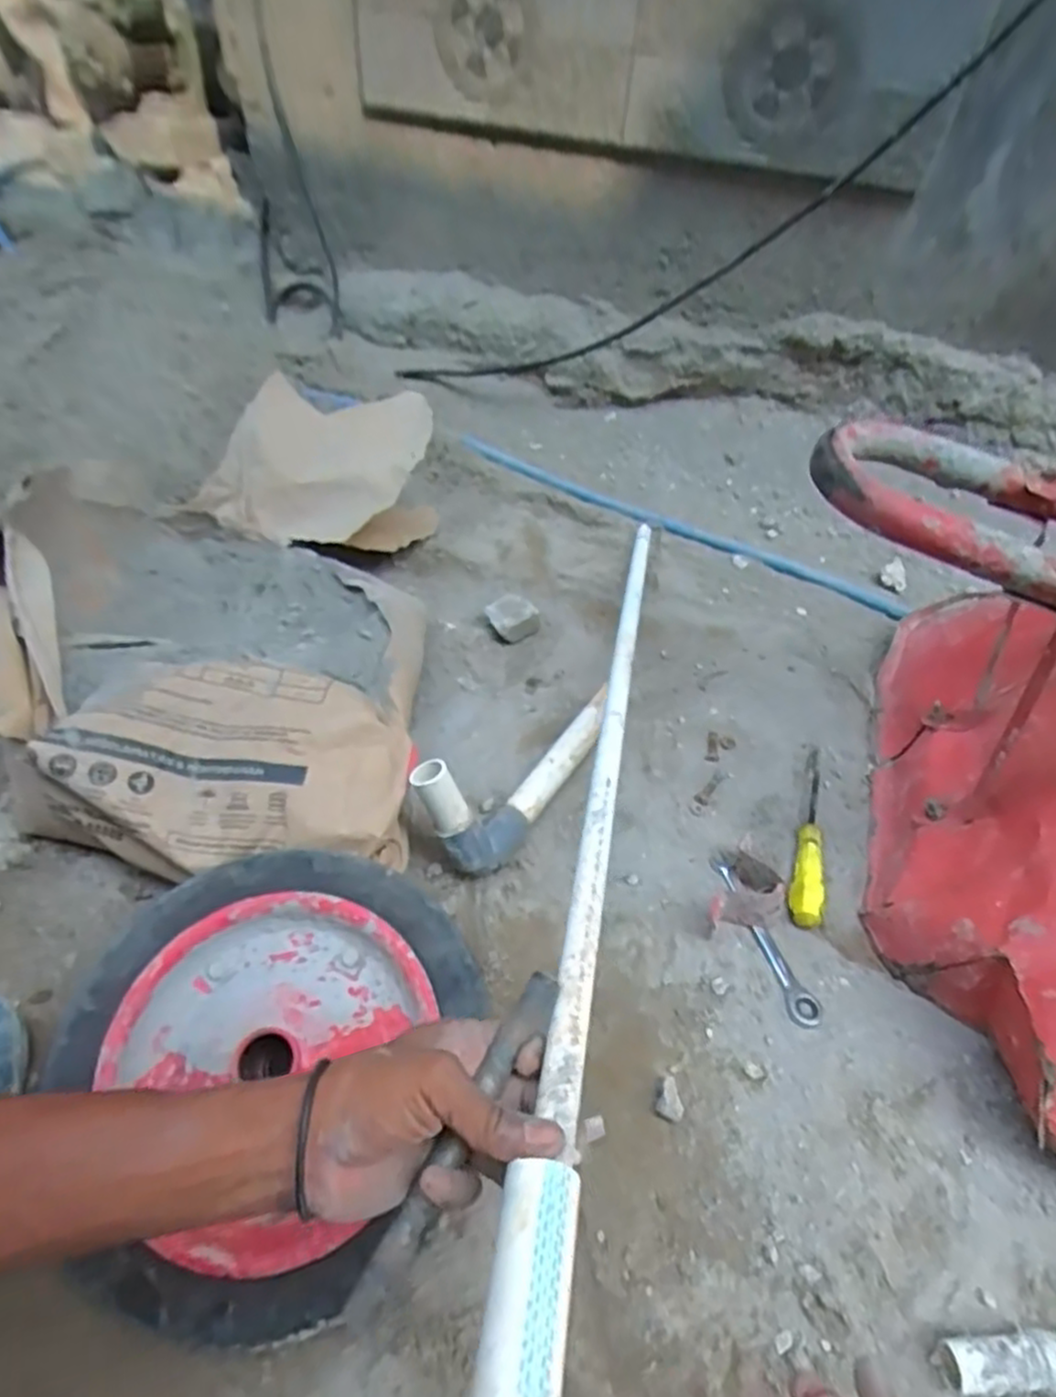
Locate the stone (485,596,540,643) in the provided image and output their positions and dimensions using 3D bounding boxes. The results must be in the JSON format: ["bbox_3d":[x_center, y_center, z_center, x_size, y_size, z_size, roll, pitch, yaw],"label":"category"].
[{"bbox_3d":[-0.020,-0.101,0.910,0.068,0.043,0.059,-28,54,-25],"label":"stone"}]

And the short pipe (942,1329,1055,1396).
[{"bbox_3d":[0.314,0.413,0.455,0.108,0.026,0.030,2,47,0],"label":"short pipe"}]

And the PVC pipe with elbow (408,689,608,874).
[{"bbox_3d":[0.001,0.051,0.716,0.074,0.122,0.262,29,53,23],"label":"PVC pipe with elbow"}]

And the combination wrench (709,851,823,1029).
[{"bbox_3d":[0.210,0.211,0.658,0.028,0.005,0.168,-12,49,-13],"label":"combination wrench"}]

